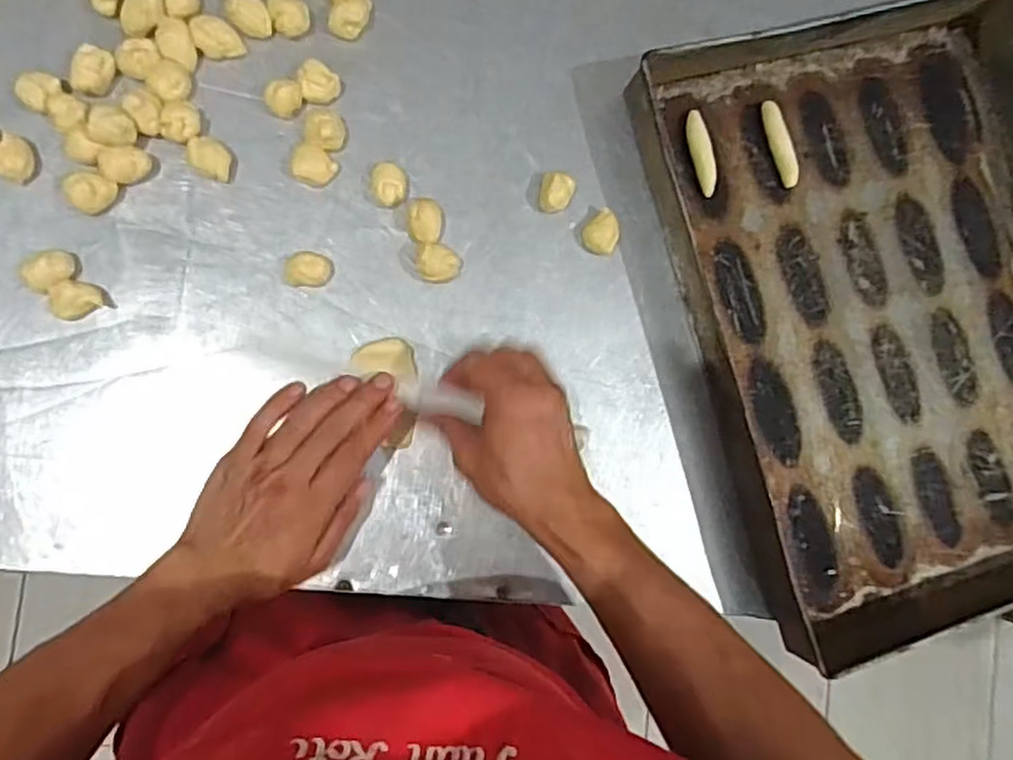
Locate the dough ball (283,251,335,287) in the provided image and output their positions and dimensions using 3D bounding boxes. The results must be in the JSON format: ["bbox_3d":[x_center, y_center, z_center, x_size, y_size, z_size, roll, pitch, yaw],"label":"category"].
[{"bbox_3d":[-0.151,-0.085,0.543,0.035,0.016,0.025,0,88,-9],"label":"dough ball"}]

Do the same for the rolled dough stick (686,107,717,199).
[{"bbox_3d":[0.168,-0.194,0.606,0.019,0.009,0.073,-13,90,-10],"label":"rolled dough stick"}]

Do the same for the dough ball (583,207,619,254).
[{"bbox_3d":[0.080,-0.121,0.585,0.030,0.011,0.034,43,82,-5],"label":"dough ball"}]

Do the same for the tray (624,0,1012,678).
[{"bbox_3d":[0.336,-0.061,0.602,0.357,0.058,0.505,-15,90,-10],"label":"tray"}]

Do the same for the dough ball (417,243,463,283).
[{"bbox_3d":[-0.053,-0.092,0.556,0.034,0.021,0.028,1,87,-9],"label":"dough ball"}]

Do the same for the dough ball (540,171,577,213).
[{"bbox_3d":[0.042,-0.153,0.579,0.027,0.017,0.029,0,88,-9],"label":"dough ball"}]

